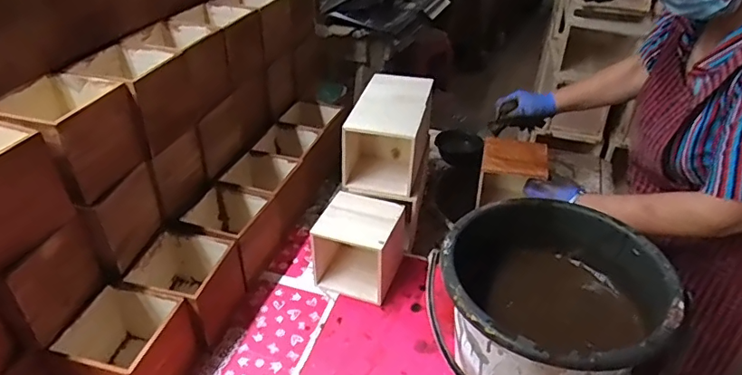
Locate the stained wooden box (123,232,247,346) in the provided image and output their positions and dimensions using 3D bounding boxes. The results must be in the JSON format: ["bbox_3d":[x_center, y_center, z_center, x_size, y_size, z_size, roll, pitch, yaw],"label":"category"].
[{"bbox_3d":[-0.291,0.162,0.802,0.135,0.129,0.126,9,36,11],"label":"stained wooden box"}]

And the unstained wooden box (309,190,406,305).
[{"bbox_3d":[-0.018,0.101,0.896,0.132,0.131,0.138,12,37,15],"label":"unstained wooden box"}]

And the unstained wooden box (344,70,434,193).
[{"bbox_3d":[0.039,-0.109,0.969,0.131,0.140,0.247,8,36,10],"label":"unstained wooden box"}]

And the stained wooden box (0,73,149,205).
[{"bbox_3d":[-0.415,-0.070,0.688,0.128,0.120,0.140,12,37,15],"label":"stained wooden box"}]

